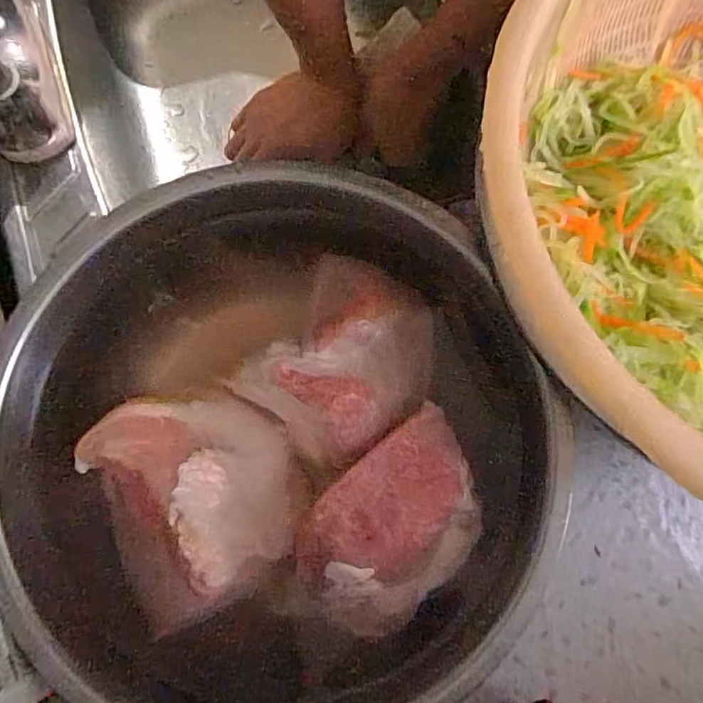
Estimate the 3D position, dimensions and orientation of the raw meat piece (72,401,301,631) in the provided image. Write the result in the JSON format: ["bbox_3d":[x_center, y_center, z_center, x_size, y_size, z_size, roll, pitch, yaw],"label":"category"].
[{"bbox_3d":[-0.080,0.075,0.293,0.100,0.056,0.117,-15,78,-2],"label":"raw meat piece"}]

